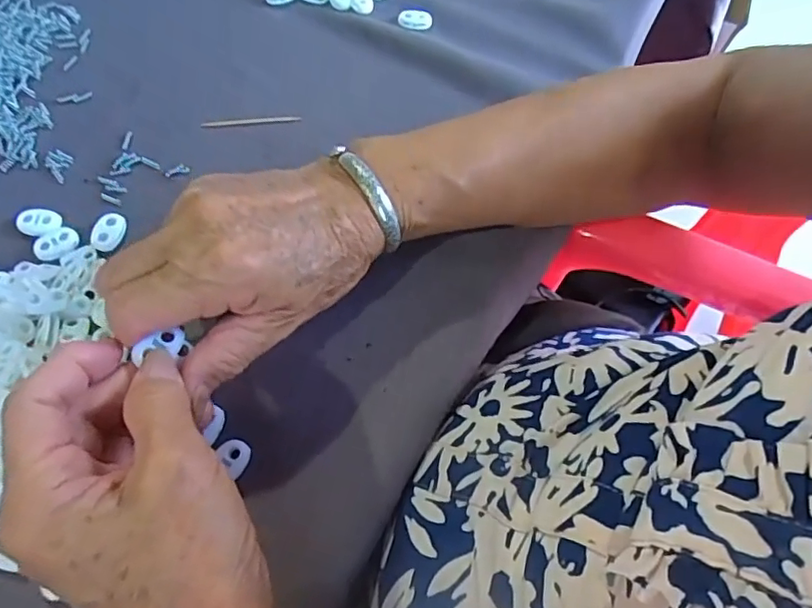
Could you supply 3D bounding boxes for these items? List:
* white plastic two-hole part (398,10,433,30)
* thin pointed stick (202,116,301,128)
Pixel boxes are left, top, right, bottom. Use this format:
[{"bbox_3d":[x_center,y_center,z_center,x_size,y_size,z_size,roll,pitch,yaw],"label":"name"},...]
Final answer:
[{"bbox_3d":[0.006,-0.193,0.394,0.023,0.005,0.014,5,64,0],"label":"white plastic two-hole part"},{"bbox_3d":[-0.095,-0.112,0.356,0.059,0.004,0.005,-6,64,-5],"label":"thin pointed stick"}]

